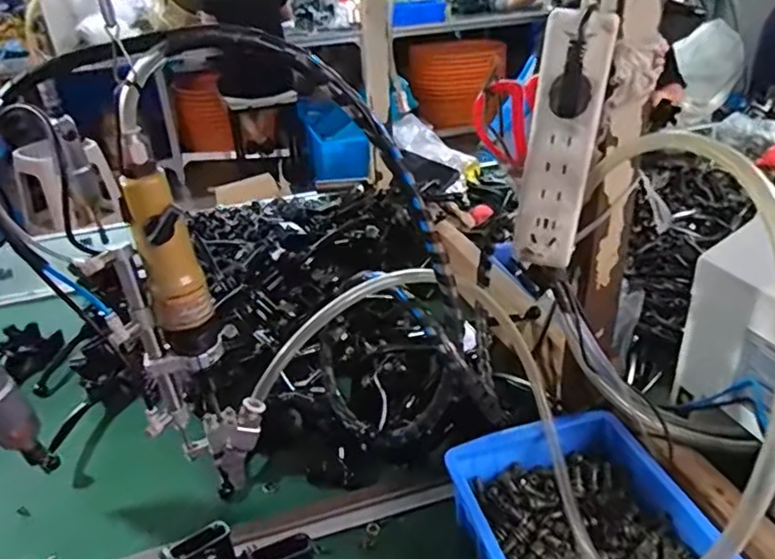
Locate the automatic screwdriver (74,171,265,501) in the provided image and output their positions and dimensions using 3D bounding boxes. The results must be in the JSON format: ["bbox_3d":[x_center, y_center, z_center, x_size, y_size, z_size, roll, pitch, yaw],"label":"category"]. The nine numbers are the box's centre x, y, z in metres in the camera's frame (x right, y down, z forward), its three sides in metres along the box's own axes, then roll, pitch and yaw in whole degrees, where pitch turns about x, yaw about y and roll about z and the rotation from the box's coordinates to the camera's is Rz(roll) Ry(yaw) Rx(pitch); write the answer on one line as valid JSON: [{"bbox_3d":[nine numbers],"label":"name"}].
[{"bbox_3d":[-0.157,0.052,0.472,0.091,0.256,0.041,-14,33,-19],"label":"automatic screwdriver"}]

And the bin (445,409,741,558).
[{"bbox_3d":[0.172,0.227,0.522,0.175,0.072,0.234,-9,32,-11],"label":"bin"}]

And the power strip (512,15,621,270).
[{"bbox_3d":[0.137,-0.104,0.480,0.055,0.186,0.033,6,32,13],"label":"power strip"}]

